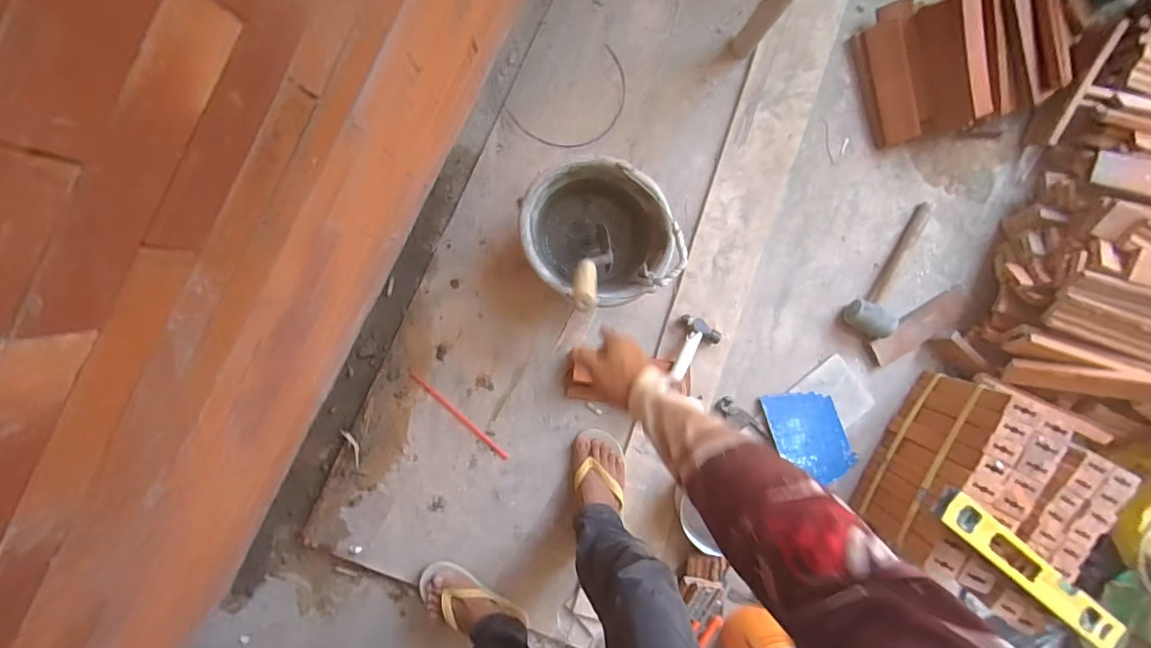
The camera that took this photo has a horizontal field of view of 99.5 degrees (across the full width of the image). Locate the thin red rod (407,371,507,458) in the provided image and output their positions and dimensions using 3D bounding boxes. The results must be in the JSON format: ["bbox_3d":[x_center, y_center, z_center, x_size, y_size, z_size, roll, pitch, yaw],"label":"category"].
[{"bbox_3d":[-0.240,0.189,1.002,0.262,0.006,0.014,44,92,-7],"label":"thin red rod"}]

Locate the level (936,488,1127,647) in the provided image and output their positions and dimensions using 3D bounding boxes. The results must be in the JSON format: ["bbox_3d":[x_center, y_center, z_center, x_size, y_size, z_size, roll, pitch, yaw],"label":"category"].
[{"bbox_3d":[0.803,0.434,0.856,0.430,0.037,0.068,38,92,-7],"label":"level"}]

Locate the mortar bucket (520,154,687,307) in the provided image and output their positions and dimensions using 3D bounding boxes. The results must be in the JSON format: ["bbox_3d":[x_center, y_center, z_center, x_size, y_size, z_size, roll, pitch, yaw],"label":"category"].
[{"bbox_3d":[0.036,-0.159,0.863,0.237,0.174,0.244,0,96,-5],"label":"mortar bucket"}]

